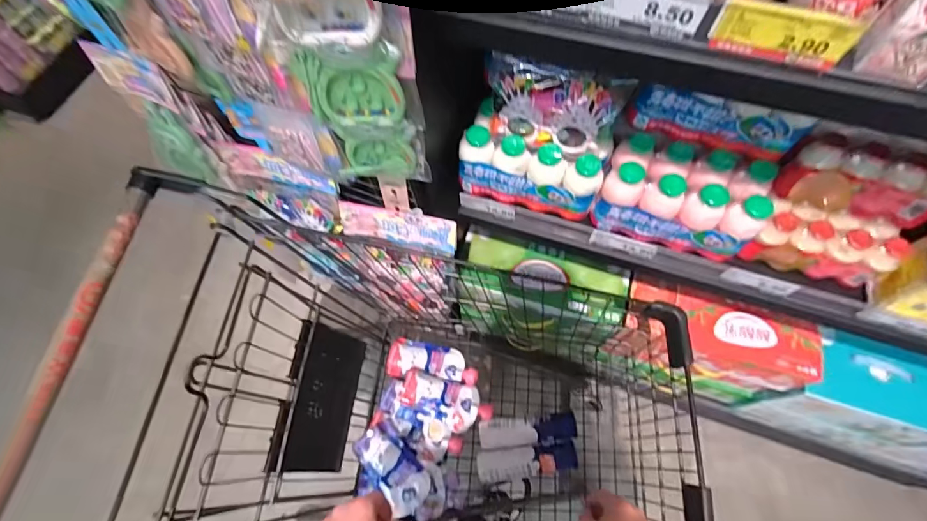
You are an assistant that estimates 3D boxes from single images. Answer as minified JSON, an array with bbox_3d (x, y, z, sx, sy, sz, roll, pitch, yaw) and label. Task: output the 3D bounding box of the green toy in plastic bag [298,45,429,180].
[{"bbox_3d":[-0.088,-0.134,0.421,0.092,0.174,0.027,-10,66,-2],"label":"green toy in plastic bag"}]

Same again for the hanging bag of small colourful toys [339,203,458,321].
[{"bbox_3d":[-0.099,0.033,0.745,0.171,0.325,0.038,10,55,7],"label":"hanging bag of small colourful toys"}]

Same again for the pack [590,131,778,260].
[{"bbox_3d":[0.300,-0.089,0.597,0.200,0.111,0.096,15,67,9],"label":"pack"}]

